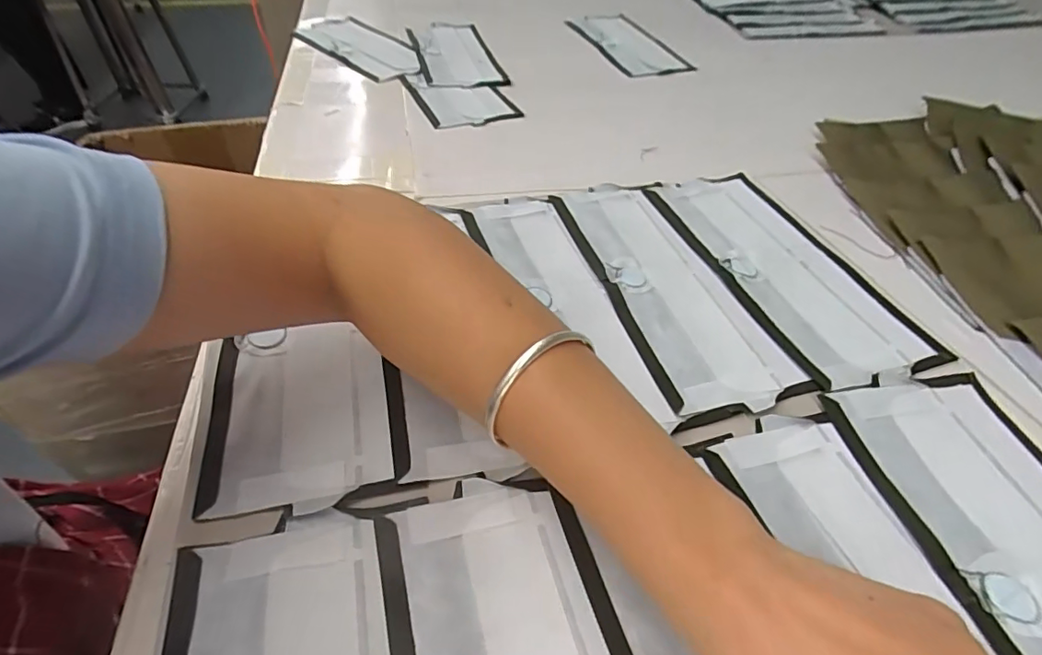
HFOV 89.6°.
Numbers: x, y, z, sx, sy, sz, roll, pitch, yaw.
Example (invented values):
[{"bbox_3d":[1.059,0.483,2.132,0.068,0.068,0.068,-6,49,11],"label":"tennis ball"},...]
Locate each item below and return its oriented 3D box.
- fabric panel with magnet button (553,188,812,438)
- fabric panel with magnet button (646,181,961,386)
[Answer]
[{"bbox_3d":[0.101,-0.034,0.381,0.088,0.011,0.233,-9,48,-12],"label":"fabric panel with magnet button"},{"bbox_3d":[0.196,-0.052,0.405,0.109,0.006,0.237,-14,49,-16],"label":"fabric panel with magnet button"}]

